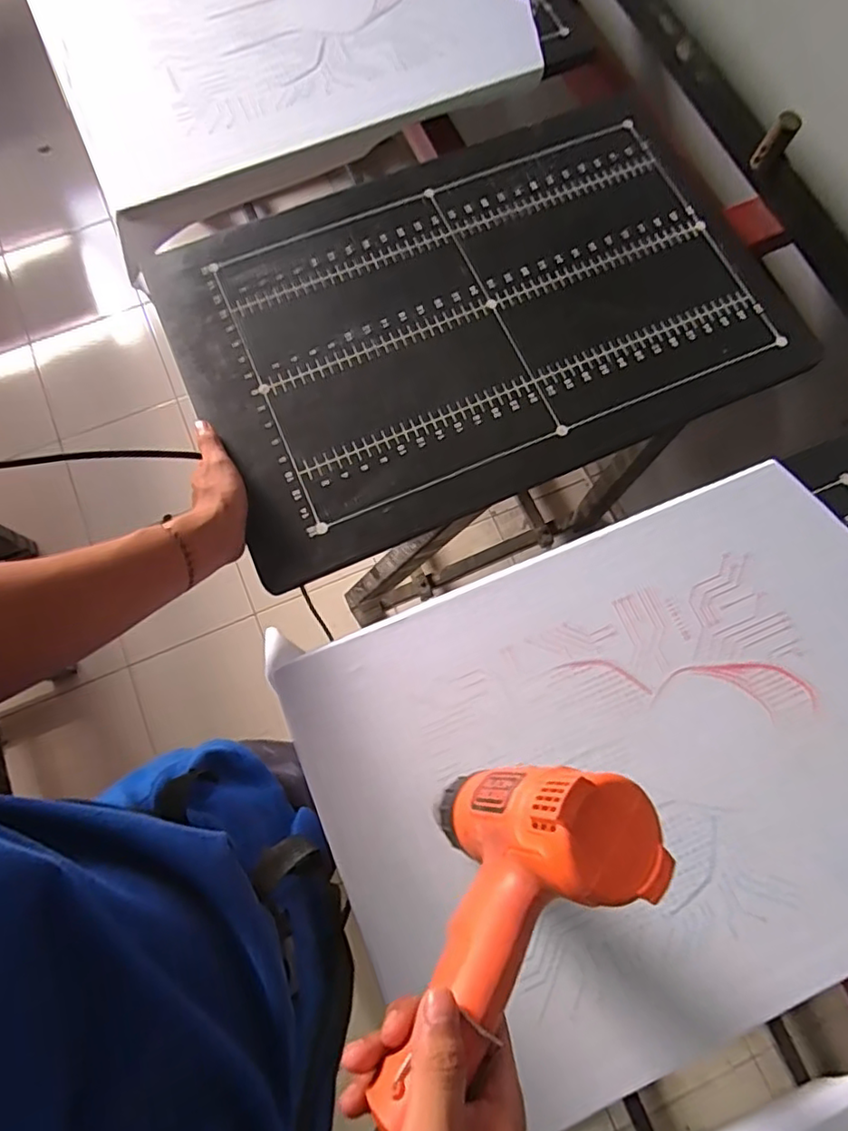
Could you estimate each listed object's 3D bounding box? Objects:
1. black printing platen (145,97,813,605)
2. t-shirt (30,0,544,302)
[{"bbox_3d":[0.052,-0.260,0.619,0.587,0.020,0.389,-23,76,-7],"label":"black printing platen"},{"bbox_3d":[-0.184,-0.652,0.712,0.522,0.049,0.431,-24,76,-4],"label":"t-shirt"}]

